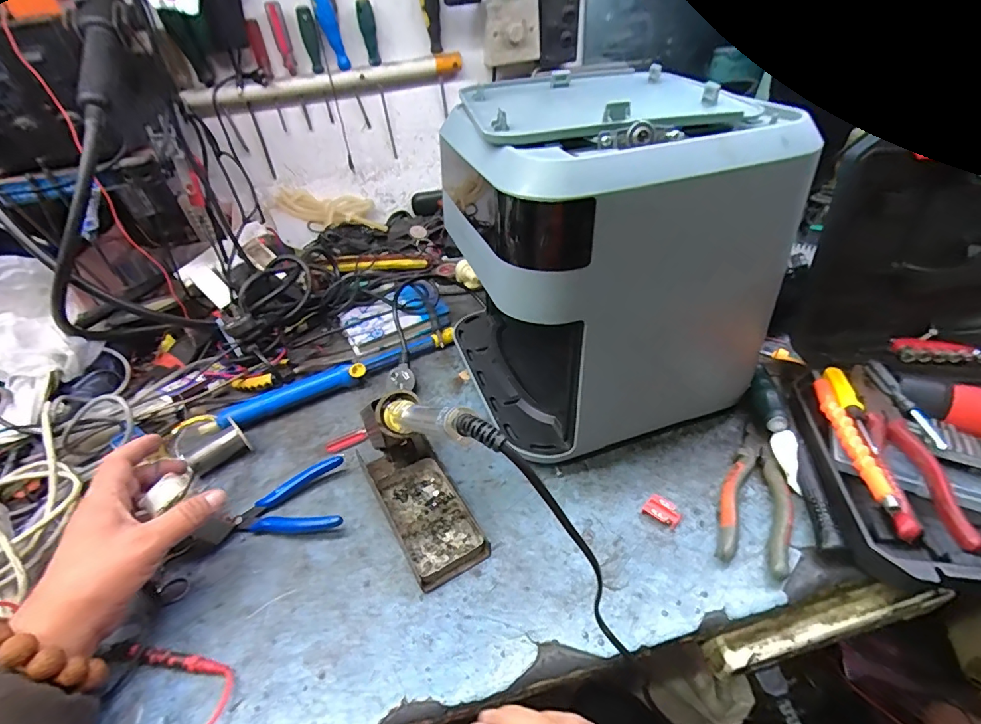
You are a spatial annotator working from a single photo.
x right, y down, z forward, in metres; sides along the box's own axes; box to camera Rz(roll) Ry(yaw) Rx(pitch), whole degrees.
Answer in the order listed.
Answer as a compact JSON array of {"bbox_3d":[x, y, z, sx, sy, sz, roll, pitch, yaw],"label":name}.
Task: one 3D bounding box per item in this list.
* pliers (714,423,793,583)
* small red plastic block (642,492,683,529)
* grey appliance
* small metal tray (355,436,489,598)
[{"bbox_3d":[0.250,0.121,0.447,0.057,0.017,0.158,13,42,21],"label":"pliers"},{"bbox_3d":[0.160,0.138,0.440,0.031,0.013,0.021,28,49,34],"label":"small red plastic block"},{"bbox_3d":[0.105,-0.104,0.503,0.258,0.307,0.260,-15,40,-12],"label":"grey appliance"},{"bbox_3d":[-0.067,0.131,0.456,0.066,0.031,0.155,-22,42,-20],"label":"small metal tray"}]

